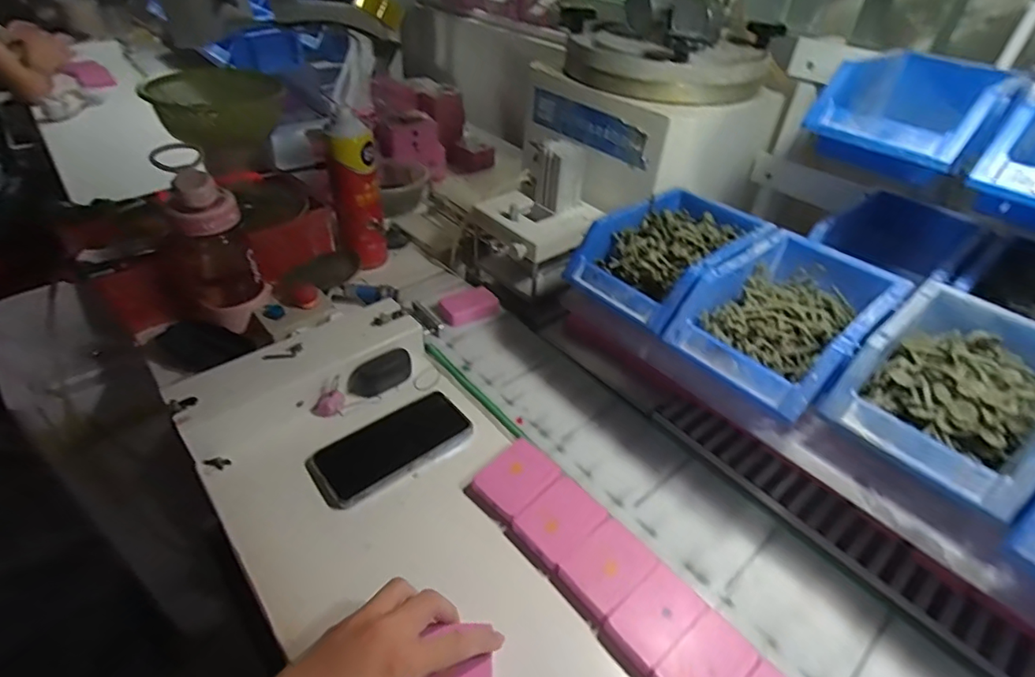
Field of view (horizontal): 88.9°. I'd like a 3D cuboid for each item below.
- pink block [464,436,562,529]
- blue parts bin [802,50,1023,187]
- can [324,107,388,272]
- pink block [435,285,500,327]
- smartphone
[{"bbox_3d":[-0.001,0.129,0.489,0.056,0.013,0.077,32,50,29],"label":"pink block"},{"bbox_3d":[0.372,-0.215,0.498,0.199,0.068,0.122,-31,51,-34],"label":"blue parts bin"},{"bbox_3d":[-0.214,-0.188,0.703,0.060,0.196,0.052,-11,43,-17],"label":"can"},{"bbox_3d":[-0.063,-0.042,0.678,0.078,0.019,0.046,-26,49,-28],"label":"pink block"},{"bbox_3d":[-0.124,0.103,0.517,0.150,0.011,0.074,-26,49,-29],"label":"smartphone"}]

